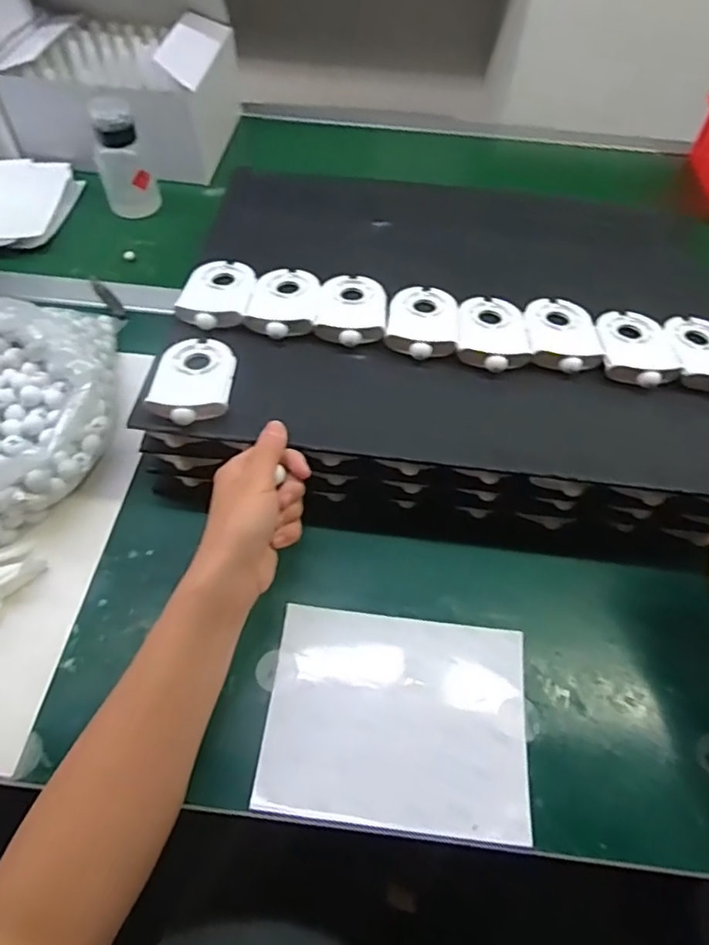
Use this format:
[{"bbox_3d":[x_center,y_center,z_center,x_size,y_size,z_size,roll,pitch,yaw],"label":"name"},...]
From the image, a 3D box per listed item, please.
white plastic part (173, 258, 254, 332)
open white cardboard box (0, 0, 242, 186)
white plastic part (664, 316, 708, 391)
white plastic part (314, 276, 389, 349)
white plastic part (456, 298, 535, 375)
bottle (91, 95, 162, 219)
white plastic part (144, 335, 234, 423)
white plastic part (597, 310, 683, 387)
[{"bbox_3d":[-0.118,-0.159,0.509,0.058,0.010,0.087,5,55,1],"label":"white plastic part"},{"bbox_3d":[-0.313,-0.546,0.720,0.261,0.267,0.251,7,55,3],"label":"open white cardboard box"},{"bbox_3d":[0.295,-0.100,0.487,0.059,0.012,0.087,8,55,3],"label":"white plastic part"},{"bbox_3d":[-0.001,-0.144,0.504,0.058,0.012,0.092,6,55,2],"label":"white plastic part"},{"bbox_3d":[0.118,-0.120,0.494,0.059,0.011,0.088,10,56,5],"label":"white plastic part"},{"bbox_3d":[-0.270,-0.367,0.687,0.059,0.124,0.056,-17,58,-13],"label":"bottle"},{"bbox_3d":[-0.125,-0.075,0.453,0.059,0.013,0.089,0,55,-2],"label":"white plastic part"},{"bbox_3d":[0.236,-0.107,0.488,0.058,0.014,0.089,10,55,5],"label":"white plastic part"}]

